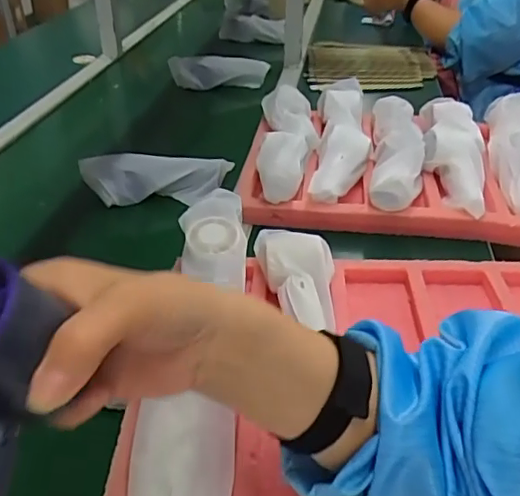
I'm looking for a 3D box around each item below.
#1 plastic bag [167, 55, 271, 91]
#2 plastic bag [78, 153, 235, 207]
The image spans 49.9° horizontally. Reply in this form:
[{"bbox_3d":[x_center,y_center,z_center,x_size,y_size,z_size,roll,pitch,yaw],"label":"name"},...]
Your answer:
[{"bbox_3d":[-0.087,-0.376,1.193,0.203,0.067,0.029,-2,35,-4],"label":"plastic bag"},{"bbox_3d":[-0.143,-0.102,0.784,0.201,0.067,0.039,-7,35,-11],"label":"plastic bag"}]

